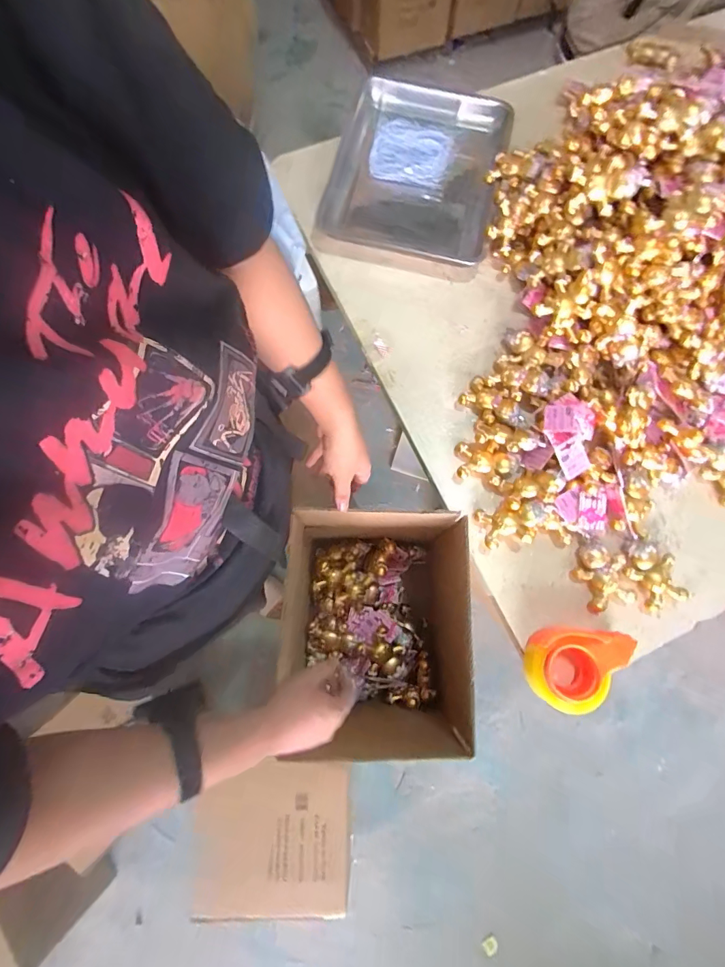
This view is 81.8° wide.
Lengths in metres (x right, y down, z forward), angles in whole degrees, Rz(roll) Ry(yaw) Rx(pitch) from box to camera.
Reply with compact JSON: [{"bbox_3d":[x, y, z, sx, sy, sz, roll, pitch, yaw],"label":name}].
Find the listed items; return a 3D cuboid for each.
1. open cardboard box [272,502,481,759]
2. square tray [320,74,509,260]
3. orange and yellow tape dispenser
[{"bbox_3d":[0.010,0.239,0.728,0.255,0.291,0.328,0,76,-1],"label":"open cardboard box"},{"bbox_3d":[0.110,-0.658,0.888,0.352,0.053,0.415,14,76,3],"label":"square tray"},{"bbox_3d":[0.333,0.282,0.640,0.142,0.067,0.121,3,76,0],"label":"orange and yellow tape dispenser"}]

